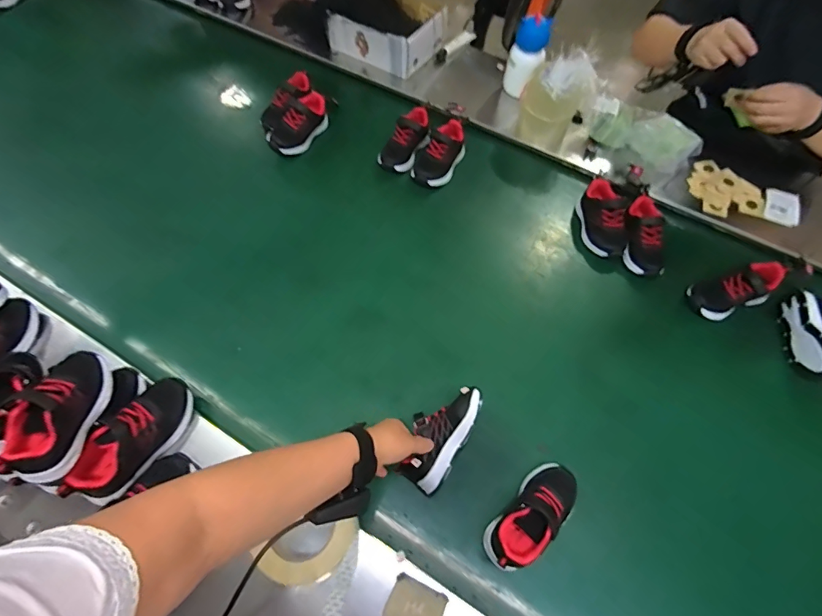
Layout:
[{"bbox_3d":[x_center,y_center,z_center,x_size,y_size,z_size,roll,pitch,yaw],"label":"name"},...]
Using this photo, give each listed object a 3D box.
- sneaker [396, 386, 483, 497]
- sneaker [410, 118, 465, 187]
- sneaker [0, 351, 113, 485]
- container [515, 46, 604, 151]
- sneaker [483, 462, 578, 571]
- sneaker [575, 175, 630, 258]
[{"bbox_3d":[0.041,0.176,0.611,0.073,0.061,0.149,30,74,14],"label":"sneaker"},{"bbox_3d":[0.056,-0.311,0.870,0.078,0.053,0.135,25,64,11],"label":"sneaker"},{"bbox_3d":[-0.417,0.122,0.511,0.061,0.069,0.153,9,62,3],"label":"sneaker"},{"bbox_3d":[0.295,-0.421,0.895,0.107,0.153,0.113,-35,68,-18],"label":"container"},{"bbox_3d":[0.160,0.267,0.559,0.063,0.068,0.150,41,68,18],"label":"sneaker"},{"bbox_3d":[0.358,-0.168,0.802,0.075,0.060,0.136,7,62,2],"label":"sneaker"}]

